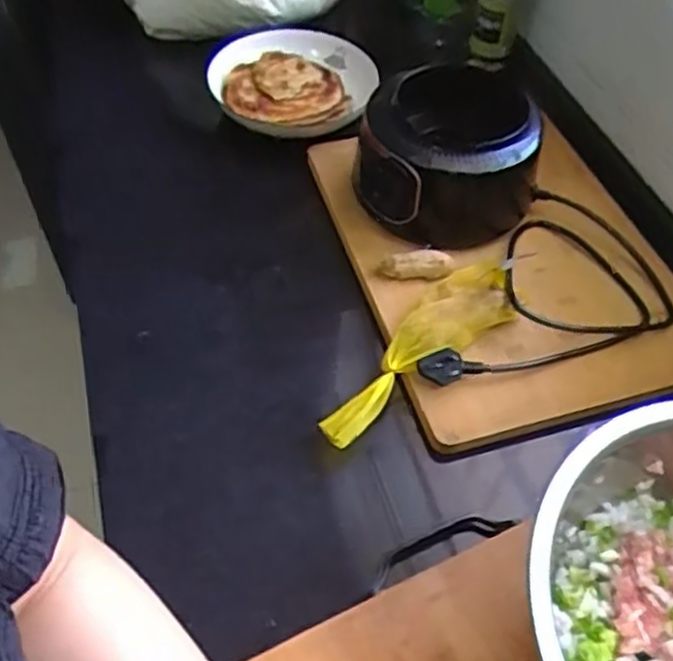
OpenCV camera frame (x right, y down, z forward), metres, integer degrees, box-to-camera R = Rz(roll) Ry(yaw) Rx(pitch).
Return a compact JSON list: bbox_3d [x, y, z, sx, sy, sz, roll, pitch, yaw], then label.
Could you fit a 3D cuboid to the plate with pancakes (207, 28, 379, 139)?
[{"bbox_3d":[-0.052,-0.296,0.835,0.197,0.066,0.198,-2,48,2],"label":"plate with pancakes"}]

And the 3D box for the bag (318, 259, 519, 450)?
[{"bbox_3d":[0.070,0.016,0.614,0.228,0.031,0.066,-39,63,-22],"label":"bag"}]

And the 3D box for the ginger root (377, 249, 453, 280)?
[{"bbox_3d":[0.079,-0.061,0.687,0.069,0.033,0.021,2,53,-1],"label":"ginger root"}]

